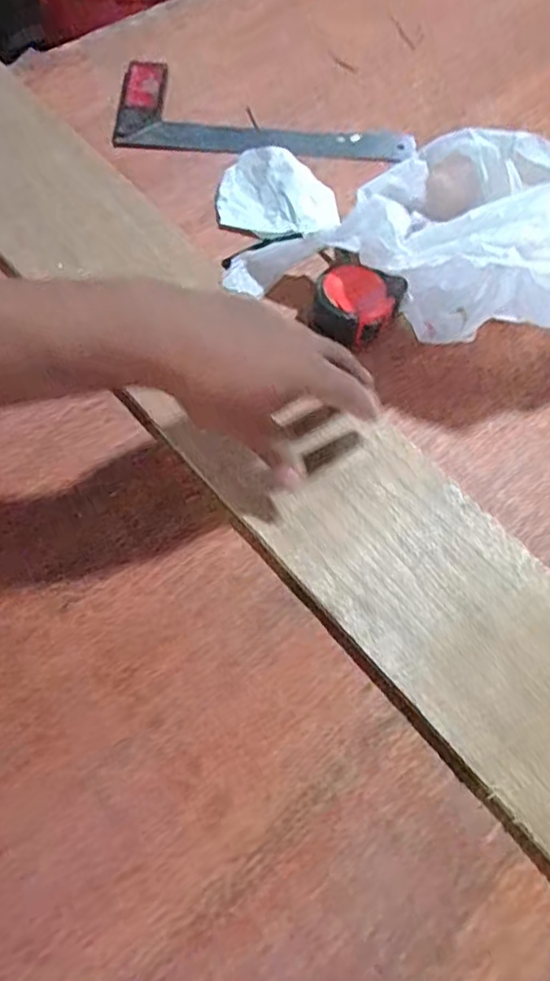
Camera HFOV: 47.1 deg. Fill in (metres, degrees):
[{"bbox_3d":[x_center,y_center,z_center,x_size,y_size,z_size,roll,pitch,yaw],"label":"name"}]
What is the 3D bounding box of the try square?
[{"bbox_3d":[-0.010,-0.397,0.659,0.297,0.011,0.121,2,64,-2],"label":"try square"}]

